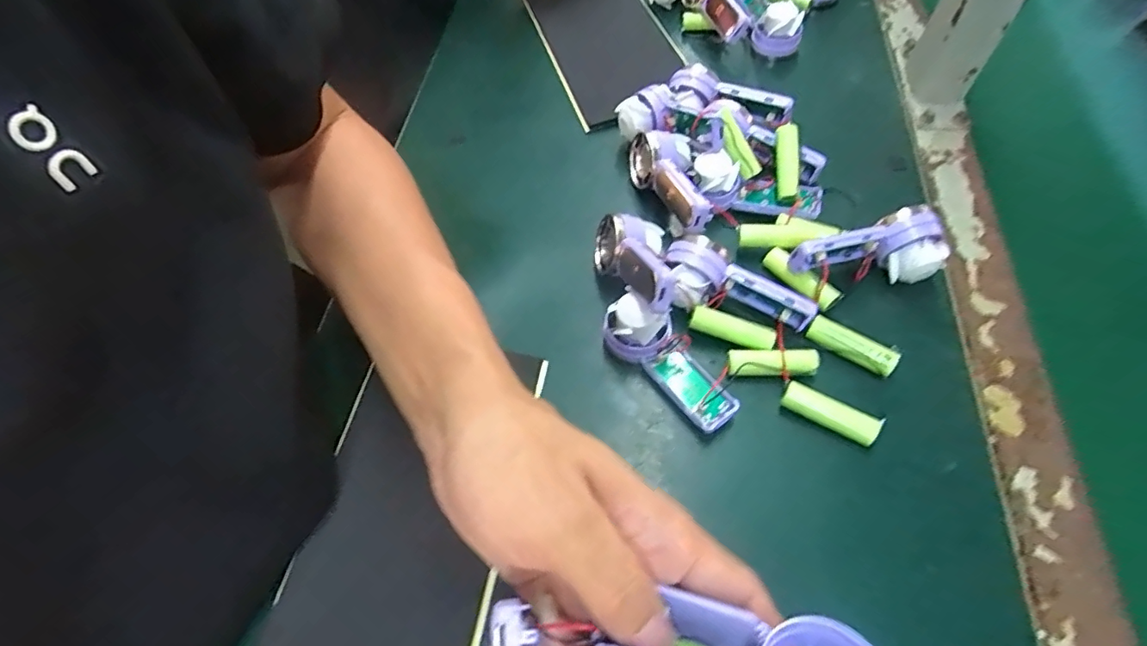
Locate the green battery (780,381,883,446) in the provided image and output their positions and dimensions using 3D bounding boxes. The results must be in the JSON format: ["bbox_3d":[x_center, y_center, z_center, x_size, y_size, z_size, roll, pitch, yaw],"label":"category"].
[{"bbox_3d":[0.141,0.050,0.302,0.050,0.013,0.013,28,64,18],"label":"green battery"}]

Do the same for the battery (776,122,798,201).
[{"bbox_3d":[0.148,-0.109,0.377,0.014,0.014,0.052,1,88,3],"label":"battery"}]

